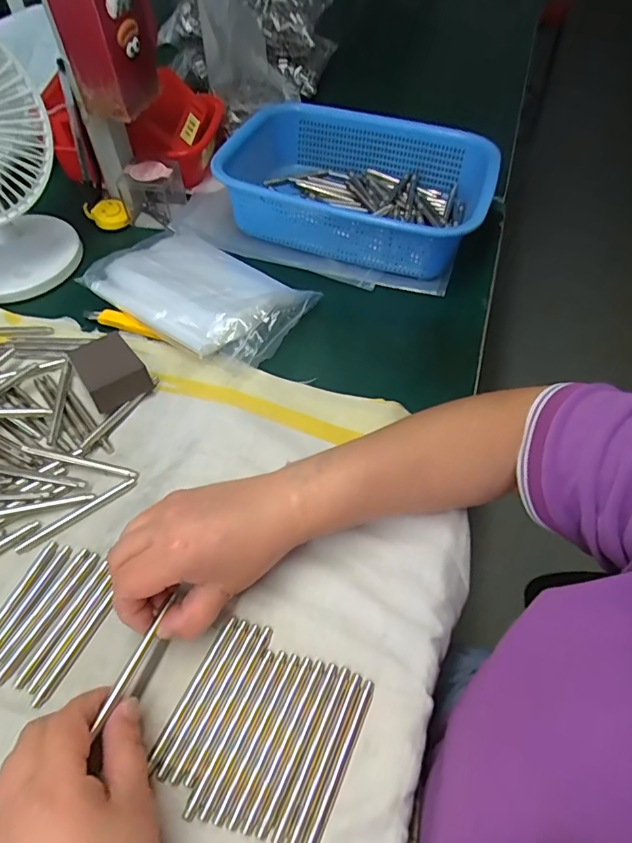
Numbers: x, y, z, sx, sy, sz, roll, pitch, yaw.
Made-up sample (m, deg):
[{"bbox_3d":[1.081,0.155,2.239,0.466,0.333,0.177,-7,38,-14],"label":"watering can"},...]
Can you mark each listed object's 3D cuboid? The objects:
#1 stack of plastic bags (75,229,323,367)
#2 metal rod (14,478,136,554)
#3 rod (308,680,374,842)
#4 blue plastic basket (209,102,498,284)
[{"bbox_3d":[-0.115,-0.134,0.495,0.205,0.036,0.127,32,61,21],"label":"stack of plastic bags"},{"bbox_3d":[-0.180,0.069,0.377,0.093,0.004,0.007,-33,61,-20],"label":"metal rod"},{"bbox_3d":[0.015,0.197,0.286,0.006,0.004,0.092,21,58,14],"label":"rod"},{"bbox_3d":[0.044,-0.263,0.560,0.283,0.071,0.200,20,58,14],"label":"blue plastic basket"}]

